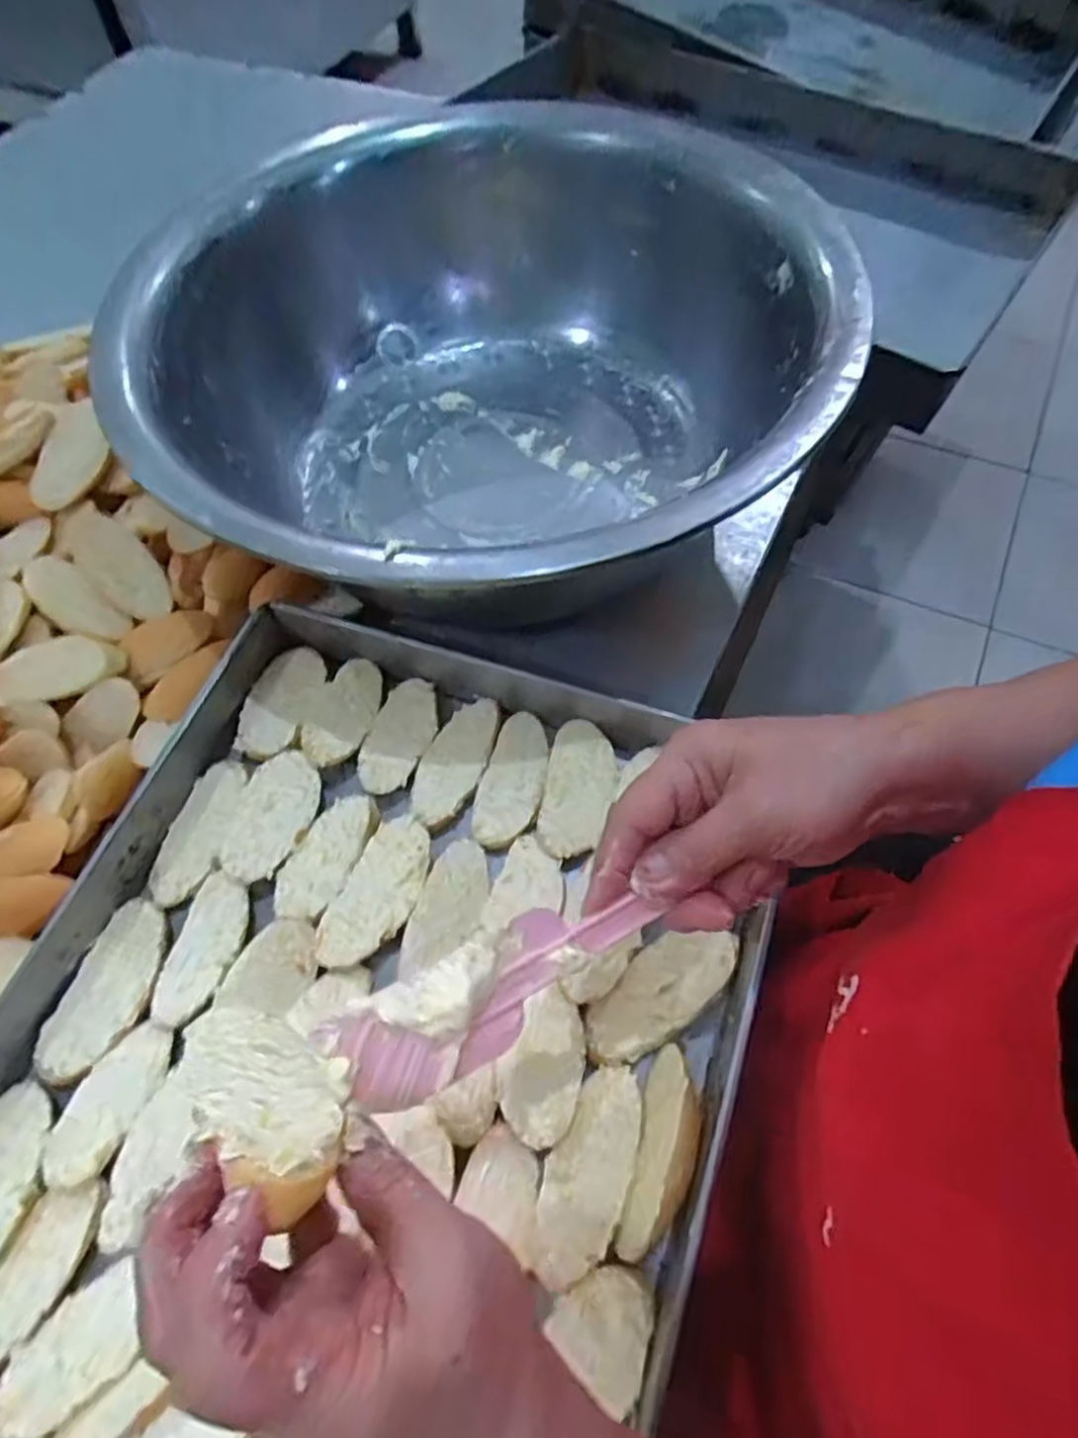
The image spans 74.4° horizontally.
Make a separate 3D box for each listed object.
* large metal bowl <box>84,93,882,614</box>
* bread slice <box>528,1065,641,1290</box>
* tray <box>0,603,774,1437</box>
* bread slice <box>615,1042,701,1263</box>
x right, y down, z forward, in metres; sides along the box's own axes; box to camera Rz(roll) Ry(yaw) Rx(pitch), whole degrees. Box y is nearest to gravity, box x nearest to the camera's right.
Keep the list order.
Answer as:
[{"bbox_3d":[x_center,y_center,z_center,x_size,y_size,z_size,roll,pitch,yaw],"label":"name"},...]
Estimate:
[{"bbox_3d":[-0.032,-0.246,0.522,0.428,0.162,0.420,-1,62,2],"label":"large metal bowl"},{"bbox_3d":[0.024,0.217,0.340,0.038,0.012,0.093,19,65,13],"label":"bread slice"},{"bbox_3d":[-0.118,0.239,0.341,0.362,0.047,0.599,17,64,12],"label":"tray"},{"bbox_3d":[0.059,0.206,0.340,0.012,0.035,0.092,30,62,-17],"label":"bread slice"}]

